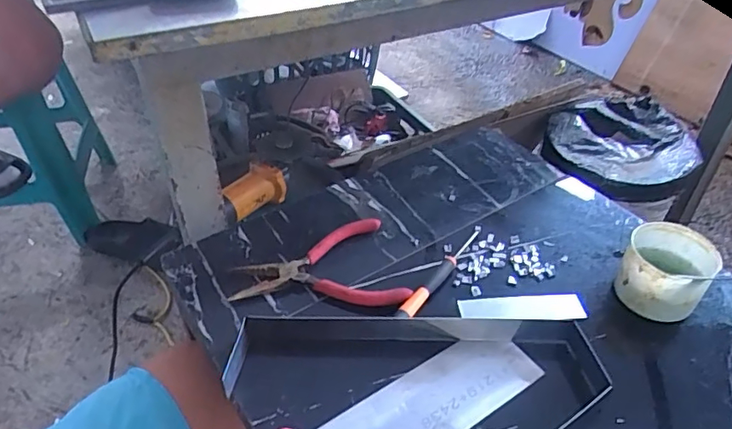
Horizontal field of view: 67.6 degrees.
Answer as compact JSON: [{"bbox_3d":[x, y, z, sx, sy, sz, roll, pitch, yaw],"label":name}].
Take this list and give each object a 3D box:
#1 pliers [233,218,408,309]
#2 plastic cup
[{"bbox_3d":[-0.038,0.043,0.484,0.141,0.014,0.098,0,40,-2],"label":"pliers"},{"bbox_3d":[0.247,0.049,0.454,0.064,0.053,0.070,1,40,-1],"label":"plastic cup"}]

